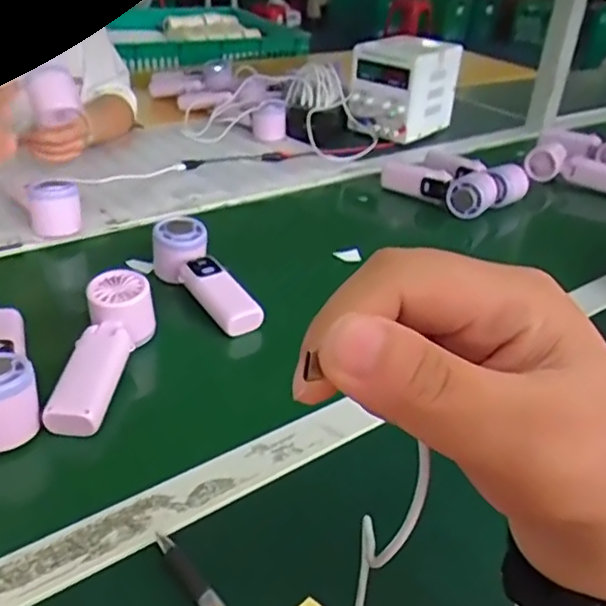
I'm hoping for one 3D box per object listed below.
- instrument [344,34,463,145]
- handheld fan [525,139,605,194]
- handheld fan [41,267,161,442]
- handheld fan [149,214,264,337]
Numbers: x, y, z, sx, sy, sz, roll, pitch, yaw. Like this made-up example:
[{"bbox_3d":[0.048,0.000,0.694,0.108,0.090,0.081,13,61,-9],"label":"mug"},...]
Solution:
[{"bbox_3d":[0.193,-0.416,1.239,0.146,0.159,0.185,24,36,28],"label":"instrument"},{"bbox_3d":[0.476,-0.224,1.111,0.174,0.077,0.080,16,31,-8],"label":"handheld fan"},{"bbox_3d":[-0.166,0.037,0.545,0.056,0.058,0.158,3,34,-2],"label":"handheld fan"},{"bbox_3d":[-0.100,-0.022,0.671,0.052,0.045,0.178,-19,51,-34],"label":"handheld fan"}]

